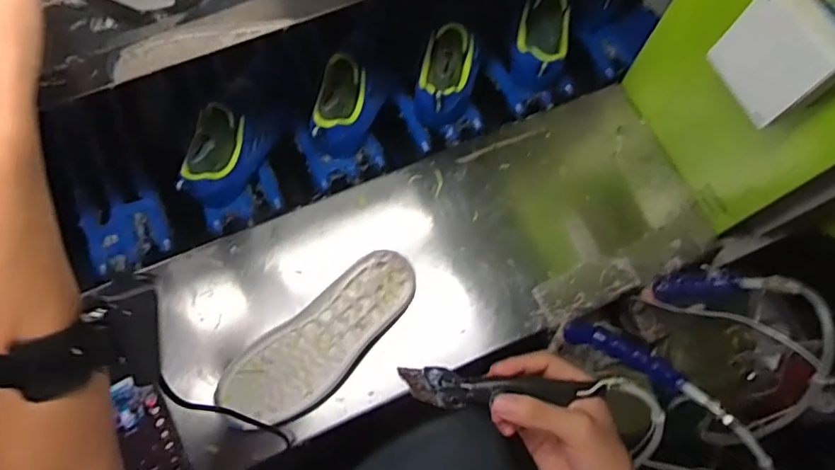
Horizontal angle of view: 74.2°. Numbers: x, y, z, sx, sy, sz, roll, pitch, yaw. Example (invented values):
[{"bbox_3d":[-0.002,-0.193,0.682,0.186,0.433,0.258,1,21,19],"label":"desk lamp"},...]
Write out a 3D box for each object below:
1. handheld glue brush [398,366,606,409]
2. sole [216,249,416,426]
[{"bbox_3d":[0.060,0.116,0.409,0.143,0.024,0.026,2,71,6],"label":"handheld glue brush"},{"bbox_3d":[-0.096,0.110,0.584,0.224,0.027,0.087,-38,77,-14],"label":"sole"}]

